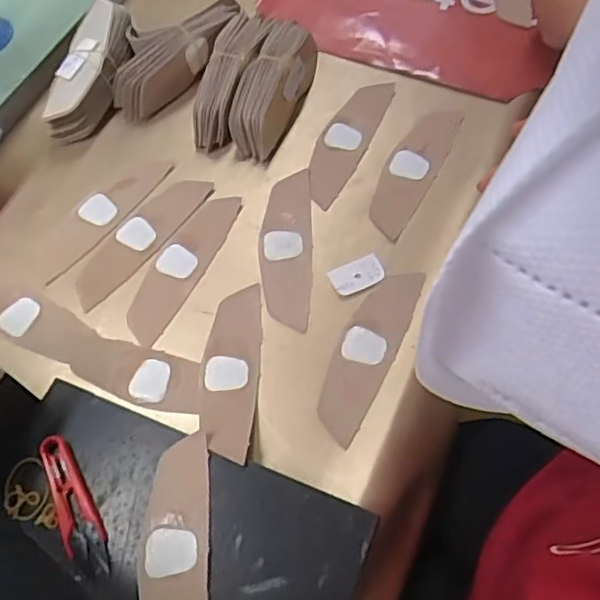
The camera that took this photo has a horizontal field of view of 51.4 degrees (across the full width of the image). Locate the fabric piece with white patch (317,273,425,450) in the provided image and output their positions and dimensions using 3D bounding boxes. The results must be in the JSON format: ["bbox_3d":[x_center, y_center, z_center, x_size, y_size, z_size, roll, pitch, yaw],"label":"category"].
[{"bbox_3d":[0.061,0.045,0.568,0.050,0.005,0.171,21,68,15],"label":"fabric piece with white patch"}]

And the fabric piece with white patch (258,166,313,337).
[{"bbox_3d":[-0.014,-0.052,0.622,0.052,0.004,0.173,1,66,0],"label":"fabric piece with white patch"}]

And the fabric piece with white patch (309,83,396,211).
[{"bbox_3d":[0.049,-0.175,0.676,0.052,0.008,0.173,22,66,14],"label":"fabric piece with white patch"}]

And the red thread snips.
[{"bbox_3d":[-0.177,0.156,0.487,0.030,0.009,0.111,-24,64,-9],"label":"red thread snips"}]

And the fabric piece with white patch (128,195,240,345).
[{"bbox_3d":[-0.117,-0.037,0.616,0.049,0.004,0.172,25,67,16],"label":"fabric piece with white patch"}]

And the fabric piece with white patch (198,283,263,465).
[{"bbox_3d":[-0.063,0.062,0.560,0.051,0.014,0.167,1,56,3],"label":"fabric piece with white patch"}]

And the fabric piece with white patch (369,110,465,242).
[{"bbox_3d":[0.118,-0.141,0.657,0.051,0.004,0.170,26,70,13],"label":"fabric piece with white patch"}]

